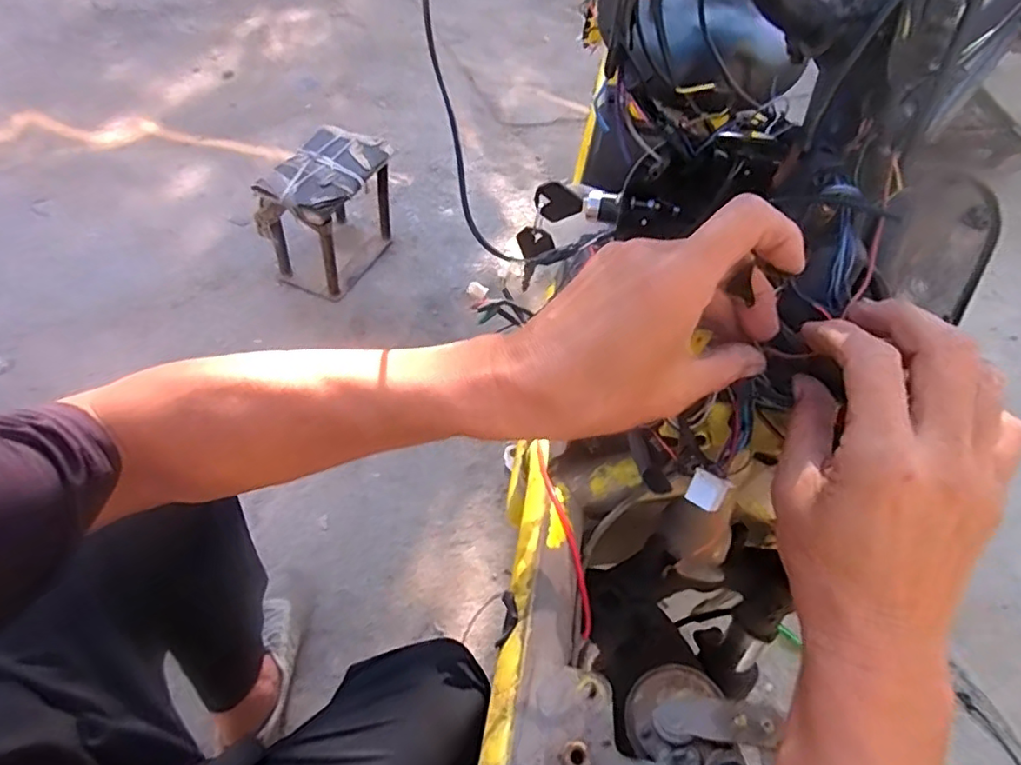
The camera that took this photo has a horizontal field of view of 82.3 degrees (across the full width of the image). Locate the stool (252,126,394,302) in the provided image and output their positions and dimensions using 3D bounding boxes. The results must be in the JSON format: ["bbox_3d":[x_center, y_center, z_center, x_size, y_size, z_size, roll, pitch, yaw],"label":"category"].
[{"bbox_3d":[-0.406,-0.378,1.332,0.174,0.260,0.301,20,53,8],"label":"stool"}]

